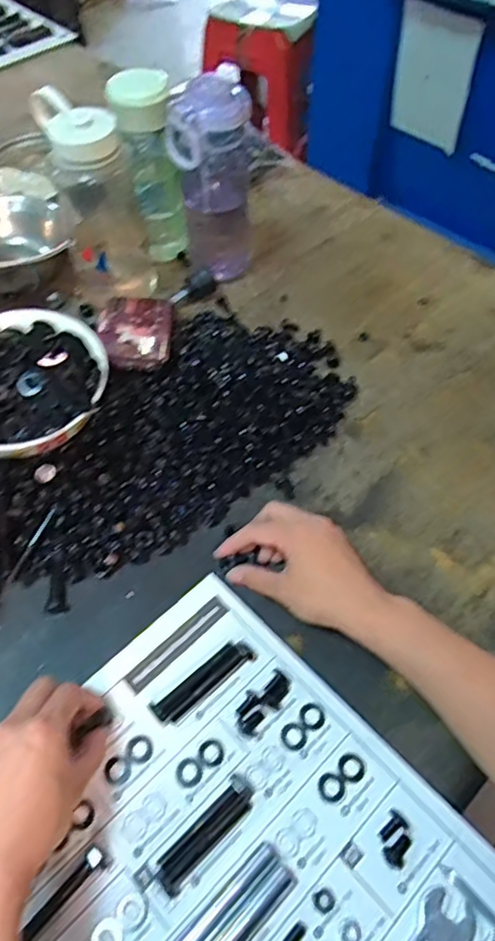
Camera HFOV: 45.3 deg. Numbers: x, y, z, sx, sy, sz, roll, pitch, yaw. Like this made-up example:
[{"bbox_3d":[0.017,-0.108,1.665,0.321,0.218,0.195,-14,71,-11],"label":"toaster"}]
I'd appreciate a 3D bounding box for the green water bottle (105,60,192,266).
[{"bbox_3d":[-0.112,-0.343,0.692,0.067,0.203,0.078,-10,56,-7],"label":"green water bottle"}]

